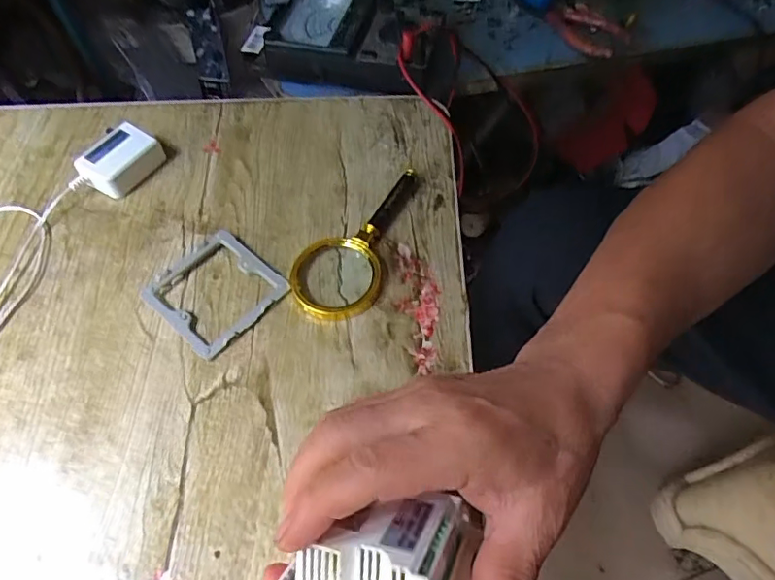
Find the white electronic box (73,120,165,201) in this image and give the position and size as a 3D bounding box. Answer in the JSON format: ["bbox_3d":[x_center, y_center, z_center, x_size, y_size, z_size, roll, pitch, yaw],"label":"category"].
[{"bbox_3d":[-0.235,-0.113,0.480,0.044,0.029,0.062,30,64,20],"label":"white electronic box"}]

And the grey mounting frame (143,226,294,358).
[{"bbox_3d":[-0.130,-0.001,0.416,0.085,0.009,0.085,36,66,22],"label":"grey mounting frame"}]

